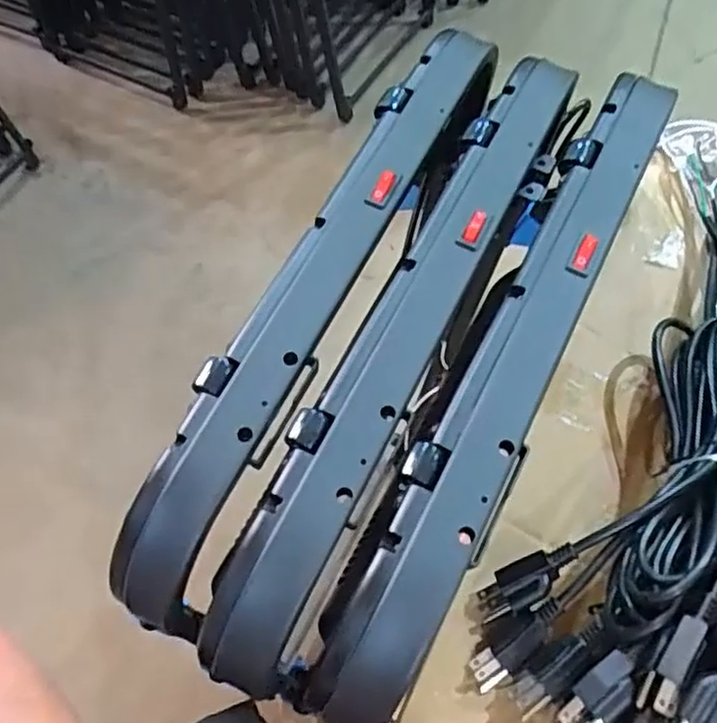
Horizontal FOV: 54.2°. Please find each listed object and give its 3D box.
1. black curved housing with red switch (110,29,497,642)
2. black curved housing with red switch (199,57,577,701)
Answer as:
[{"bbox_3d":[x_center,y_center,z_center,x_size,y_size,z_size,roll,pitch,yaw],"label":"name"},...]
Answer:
[{"bbox_3d":[-0.019,-0.055,0.437,0.066,0.060,0.428,21,65,14],"label":"black curved housing with red switch"},{"bbox_3d":[0.029,-0.019,0.424,0.060,0.068,0.433,23,66,15],"label":"black curved housing with red switch"}]

